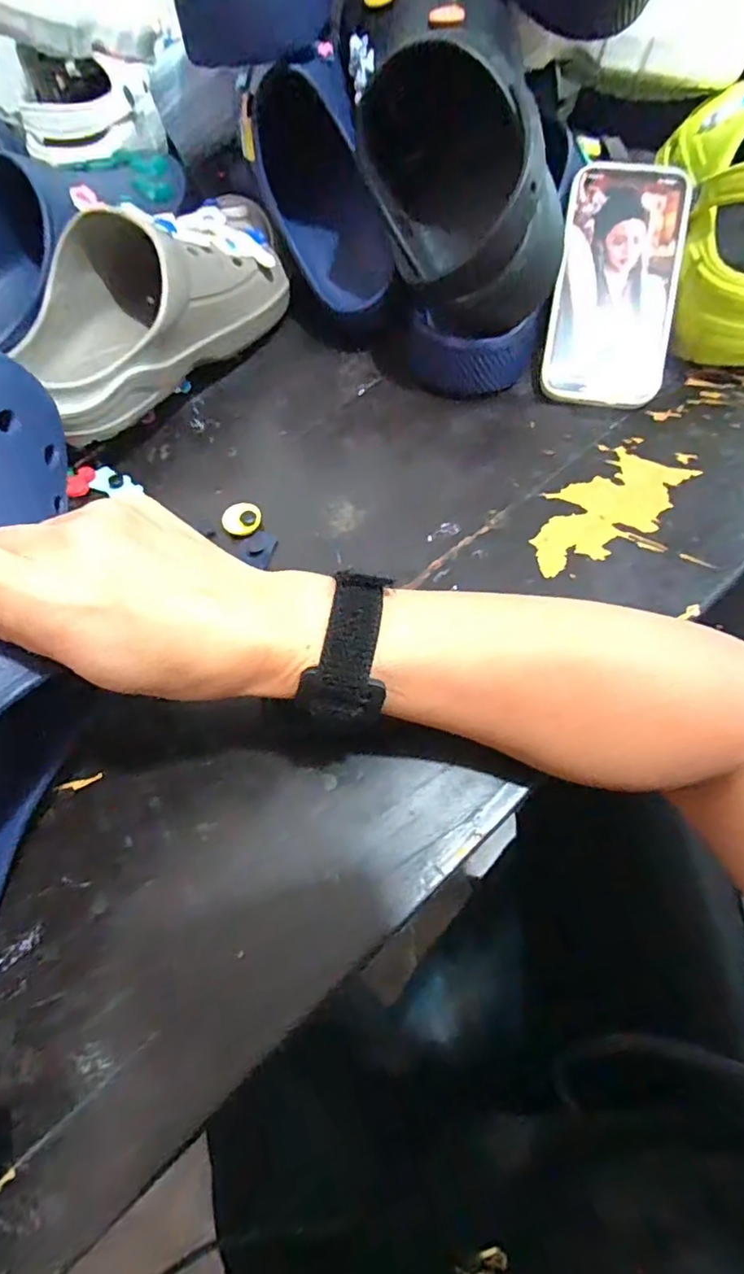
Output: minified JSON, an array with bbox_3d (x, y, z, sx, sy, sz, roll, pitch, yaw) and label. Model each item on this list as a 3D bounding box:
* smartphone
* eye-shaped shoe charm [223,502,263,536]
[{"bbox_3d":[0.175,-0.254,0.408,0.083,0.008,0.167,9,94,8],"label":"smartphone"},{"bbox_3d":[-0.085,-0.077,0.371,0.021,0.012,0.023,-1,62,2],"label":"eye-shaped shoe charm"}]

